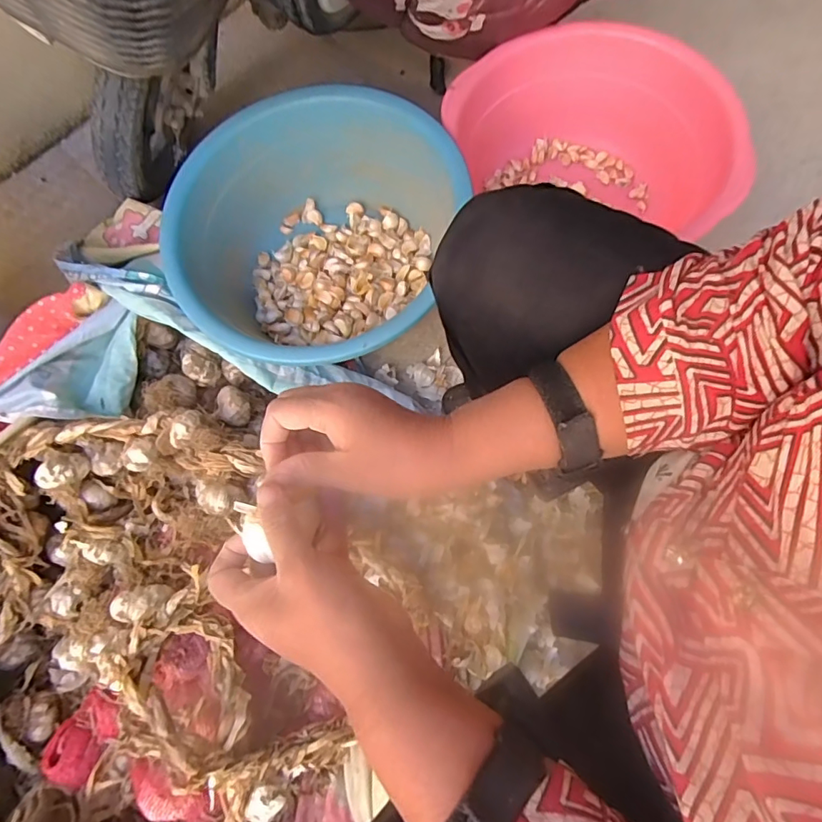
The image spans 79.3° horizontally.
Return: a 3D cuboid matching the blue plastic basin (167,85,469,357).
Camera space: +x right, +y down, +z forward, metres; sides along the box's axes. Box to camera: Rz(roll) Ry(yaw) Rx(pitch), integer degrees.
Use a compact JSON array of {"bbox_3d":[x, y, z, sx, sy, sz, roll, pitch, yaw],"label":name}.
[{"bbox_3d":[-0.150,-0.257,0.756,0.391,0.174,0.412,-1,73,2],"label":"blue plastic basin"}]

